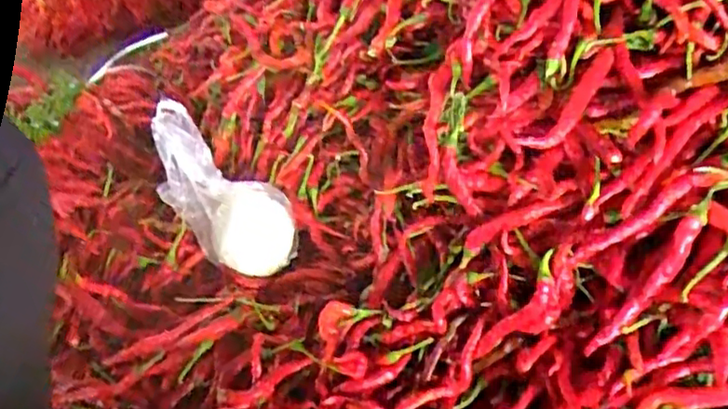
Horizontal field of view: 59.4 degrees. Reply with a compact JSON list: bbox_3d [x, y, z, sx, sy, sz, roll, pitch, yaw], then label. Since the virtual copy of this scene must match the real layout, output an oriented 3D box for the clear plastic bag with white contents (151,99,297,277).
[{"bbox_3d":[-0.166,-0.012,0.711,0.223,0.085,0.075,46,53,8],"label":"clear plastic bag with white contents"}]

